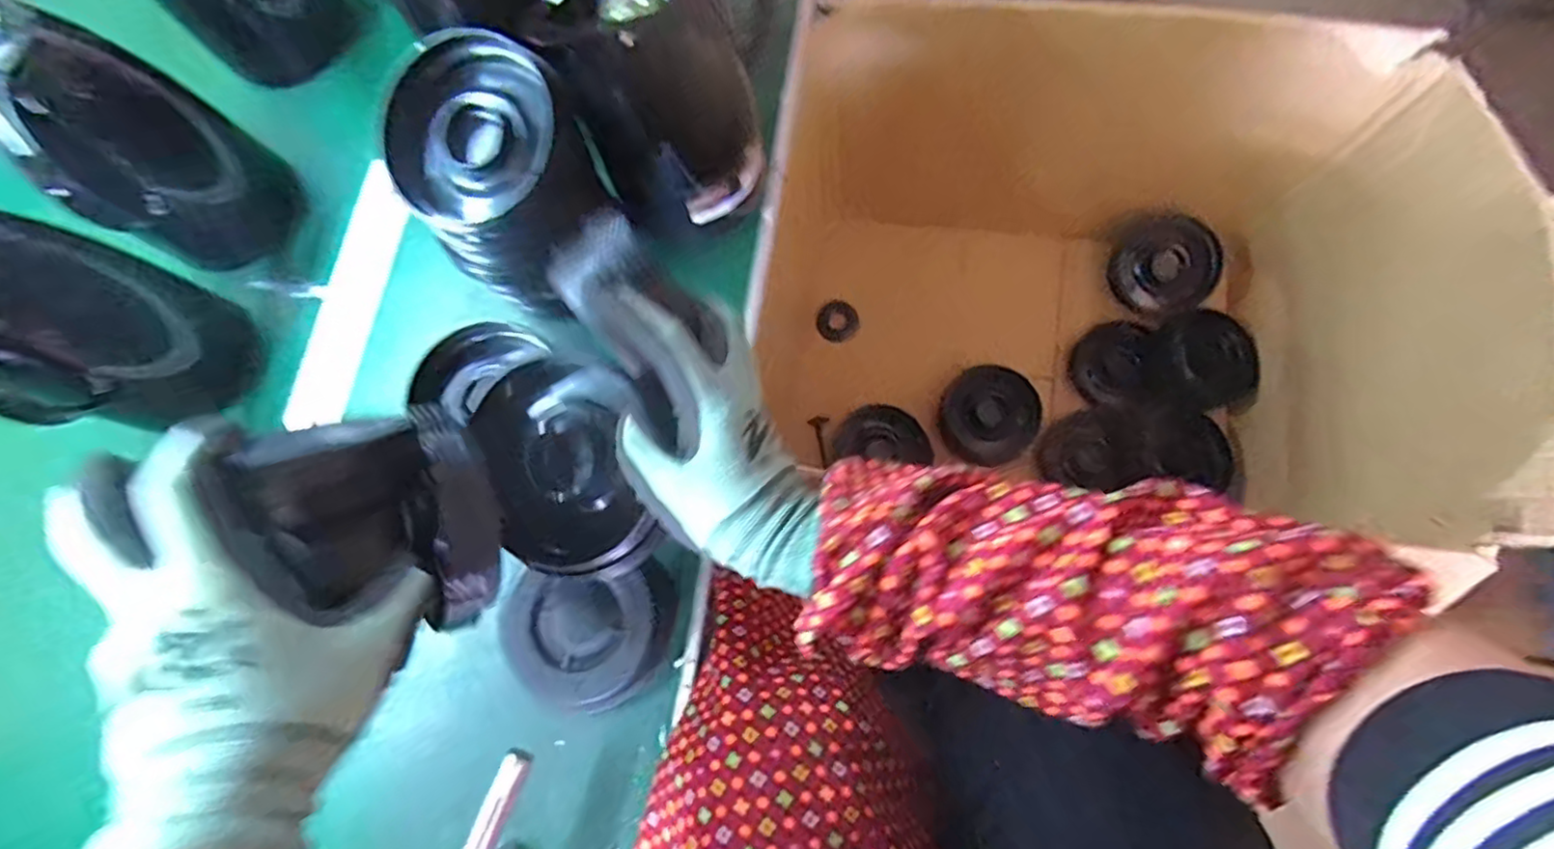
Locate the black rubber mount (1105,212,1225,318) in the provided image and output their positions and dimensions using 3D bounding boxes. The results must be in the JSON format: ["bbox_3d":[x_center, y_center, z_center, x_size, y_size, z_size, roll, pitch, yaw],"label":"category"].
[{"bbox_3d":[0.501,-0.205,0.849,0.124,0.022,0.121,4,101,21],"label":"black rubber mount"}]

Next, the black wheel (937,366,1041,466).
[{"bbox_3d":[0.276,-0.013,0.852,0.124,0.031,0.121,0,79,0],"label":"black wheel"}]

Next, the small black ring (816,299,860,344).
[{"bbox_3d":[0.086,-0.146,0.931,0.056,0.009,0.057,0,101,-3],"label":"small black ring"}]

